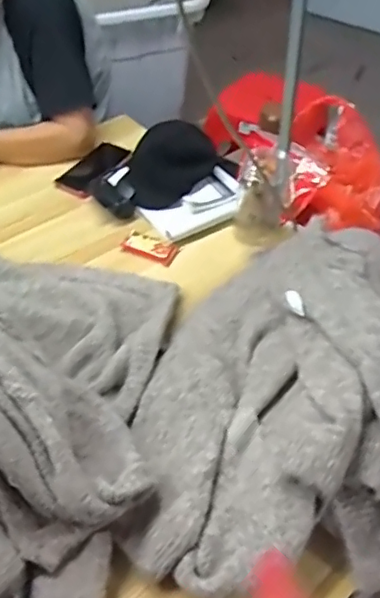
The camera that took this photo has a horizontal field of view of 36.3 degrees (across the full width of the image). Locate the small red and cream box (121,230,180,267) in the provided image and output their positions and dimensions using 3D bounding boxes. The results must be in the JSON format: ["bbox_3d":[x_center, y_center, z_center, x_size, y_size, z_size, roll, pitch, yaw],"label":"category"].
[{"bbox_3d":[-0.072,-0.089,1.027,0.096,0.020,0.045,20,50,18],"label":"small red and cream box"}]

